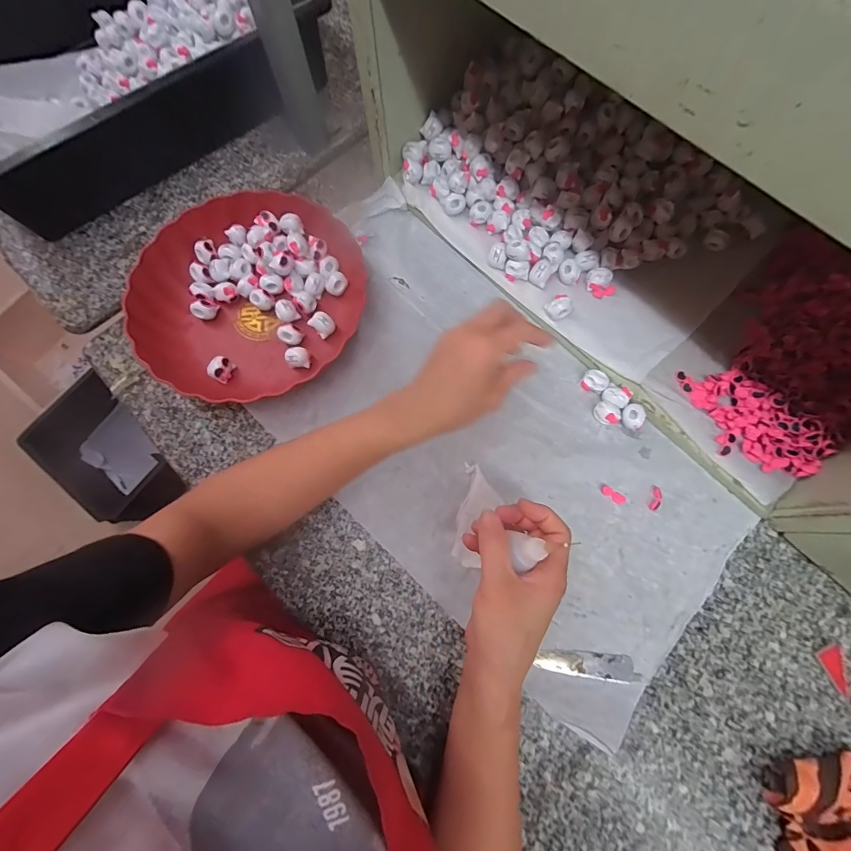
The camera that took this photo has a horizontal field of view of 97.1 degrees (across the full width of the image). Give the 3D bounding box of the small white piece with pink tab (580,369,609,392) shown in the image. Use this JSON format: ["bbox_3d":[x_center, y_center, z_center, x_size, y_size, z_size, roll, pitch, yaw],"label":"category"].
[{"bbox_3d":[0.179,-0.047,0.397,0.024,0.019,0.019,7,76,3],"label":"small white piece with pink tab"}]

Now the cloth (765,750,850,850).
[{"bbox_3d":[0.325,0.311,0.300,0.108,0.022,0.079,-38,78,-8],"label":"cloth"}]

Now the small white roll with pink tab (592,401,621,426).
[{"bbox_3d":[0.187,-0.011,0.389,0.023,0.019,0.019,24,77,7],"label":"small white roll with pink tab"}]

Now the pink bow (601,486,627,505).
[{"bbox_3d":[0.188,0.070,0.376,0.025,0.004,0.010,31,77,9],"label":"pink bow"}]

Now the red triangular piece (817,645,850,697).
[{"bbox_3d":[0.367,0.218,0.333,0.023,0.004,0.036,-20,75,-5],"label":"red triangular piece"}]

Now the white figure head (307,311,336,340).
[{"bbox_3d":[-0.113,-0.112,0.415,0.023,0.018,0.022,41,80,10],"label":"white figure head"}]

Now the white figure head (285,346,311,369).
[{"bbox_3d":[-0.137,-0.073,0.408,0.024,0.020,0.020,9,76,3],"label":"white figure head"}]

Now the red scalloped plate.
[{"bbox_3d":[-0.195,-0.144,0.412,0.218,0.050,0.237,0,76,1],"label":"red scalloped plate"}]

